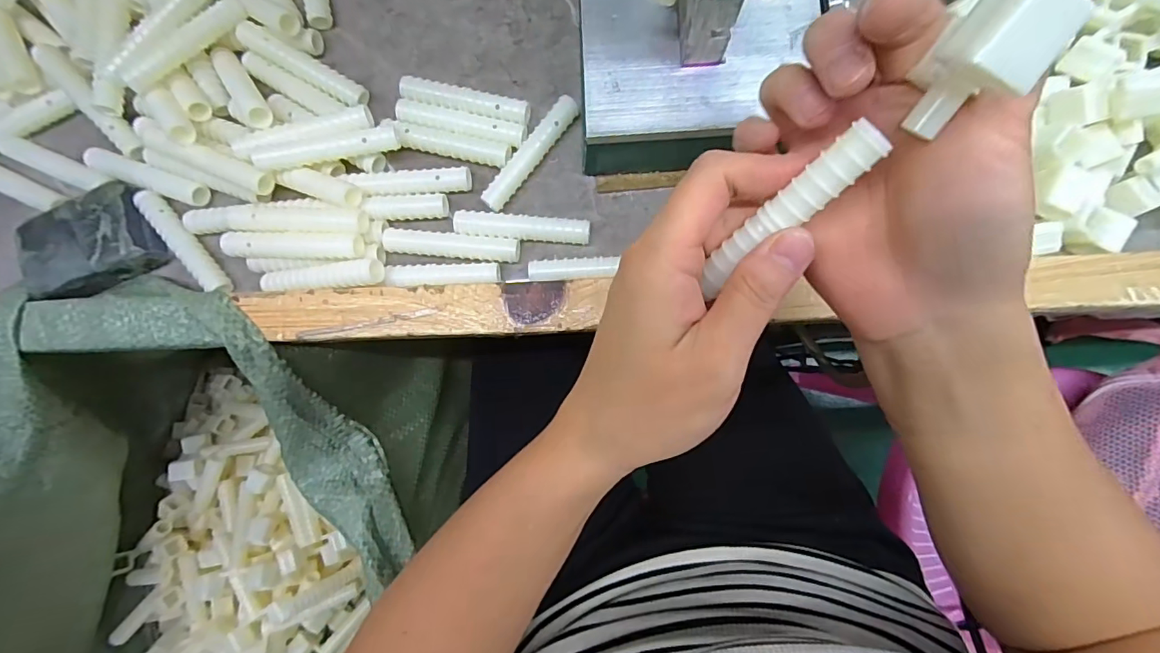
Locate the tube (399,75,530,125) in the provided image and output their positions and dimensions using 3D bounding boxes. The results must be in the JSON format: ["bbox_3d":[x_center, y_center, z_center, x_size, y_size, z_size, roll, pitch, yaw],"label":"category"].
[{"bbox_3d":[-0.070,-0.137,0.299,0.078,0.013,0.015,14,85,4],"label":"tube"}]

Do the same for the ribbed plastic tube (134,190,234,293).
[{"bbox_3d":[-0.241,-0.051,0.296,0.013,0.010,0.081,-41,84,-1],"label":"ribbed plastic tube"}]

